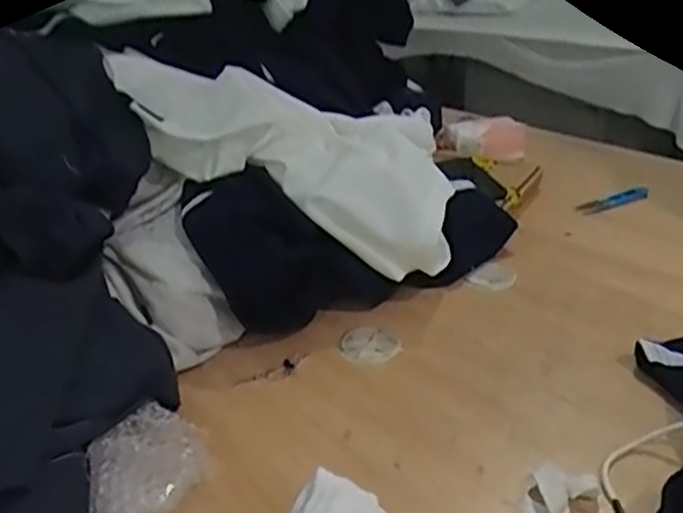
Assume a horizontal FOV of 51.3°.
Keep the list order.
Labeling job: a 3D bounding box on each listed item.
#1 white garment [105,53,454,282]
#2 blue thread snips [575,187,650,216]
[{"bbox_3d":[-0.054,-0.128,0.821,0.401,0.114,0.165,25,33,6],"label":"white garment"},{"bbox_3d":[0.387,-0.080,1.007,0.110,0.011,0.027,-12,28,-12],"label":"blue thread snips"}]

